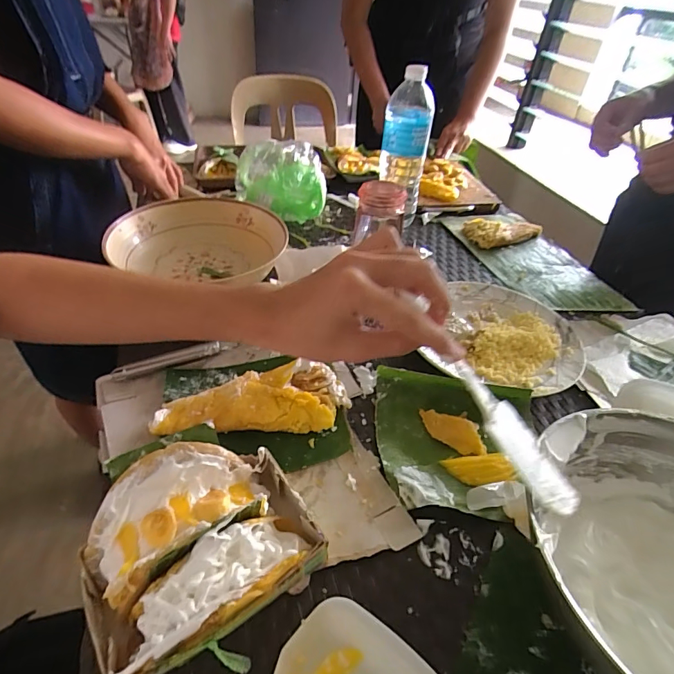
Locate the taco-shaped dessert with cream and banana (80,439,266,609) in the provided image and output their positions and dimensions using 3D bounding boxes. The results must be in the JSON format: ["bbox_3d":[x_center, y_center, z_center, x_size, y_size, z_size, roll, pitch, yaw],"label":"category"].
[{"bbox_3d":[-0.123,0.139,0.331,0.127,0.068,0.074,-23,48,-29],"label":"taco-shaped dessert with cream and banana"}]

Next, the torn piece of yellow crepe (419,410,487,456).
[{"bbox_3d":[0.119,0.097,0.442,0.072,0.006,0.033,26,72,29],"label":"torn piece of yellow crepe"}]

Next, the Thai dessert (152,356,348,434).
[{"bbox_3d":[-0.086,0.063,0.446,0.188,0.030,0.078,-2,41,-9],"label":"Thai dessert"}]

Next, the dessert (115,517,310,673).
[{"bbox_3d":[-0.080,0.176,0.293,0.130,0.068,0.054,-25,49,-31],"label":"dessert"}]

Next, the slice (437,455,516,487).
[{"bbox_3d":[0.136,0.128,0.412,0.065,0.005,0.030,-8,51,8],"label":"slice"}]

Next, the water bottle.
[{"bbox_3d":[0.116,-0.326,0.734,0.076,0.228,0.061,9,41,5],"label":"water bottle"}]

